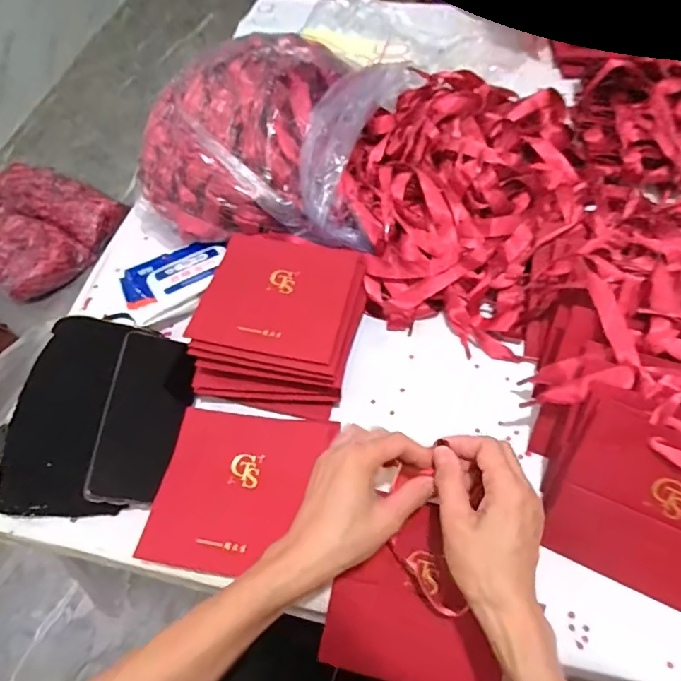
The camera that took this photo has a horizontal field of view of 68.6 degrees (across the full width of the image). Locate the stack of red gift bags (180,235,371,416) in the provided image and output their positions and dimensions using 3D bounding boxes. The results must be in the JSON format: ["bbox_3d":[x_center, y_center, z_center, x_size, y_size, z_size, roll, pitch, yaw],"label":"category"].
[{"bbox_3d":[-0.058,-0.022,0.509,0.149,0.068,0.177,7,59,8],"label":"stack of red gift bags"}]

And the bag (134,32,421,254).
[{"bbox_3d":[-0.079,-0.246,0.586,0.262,0.115,0.248,12,60,11],"label":"bag"}]

